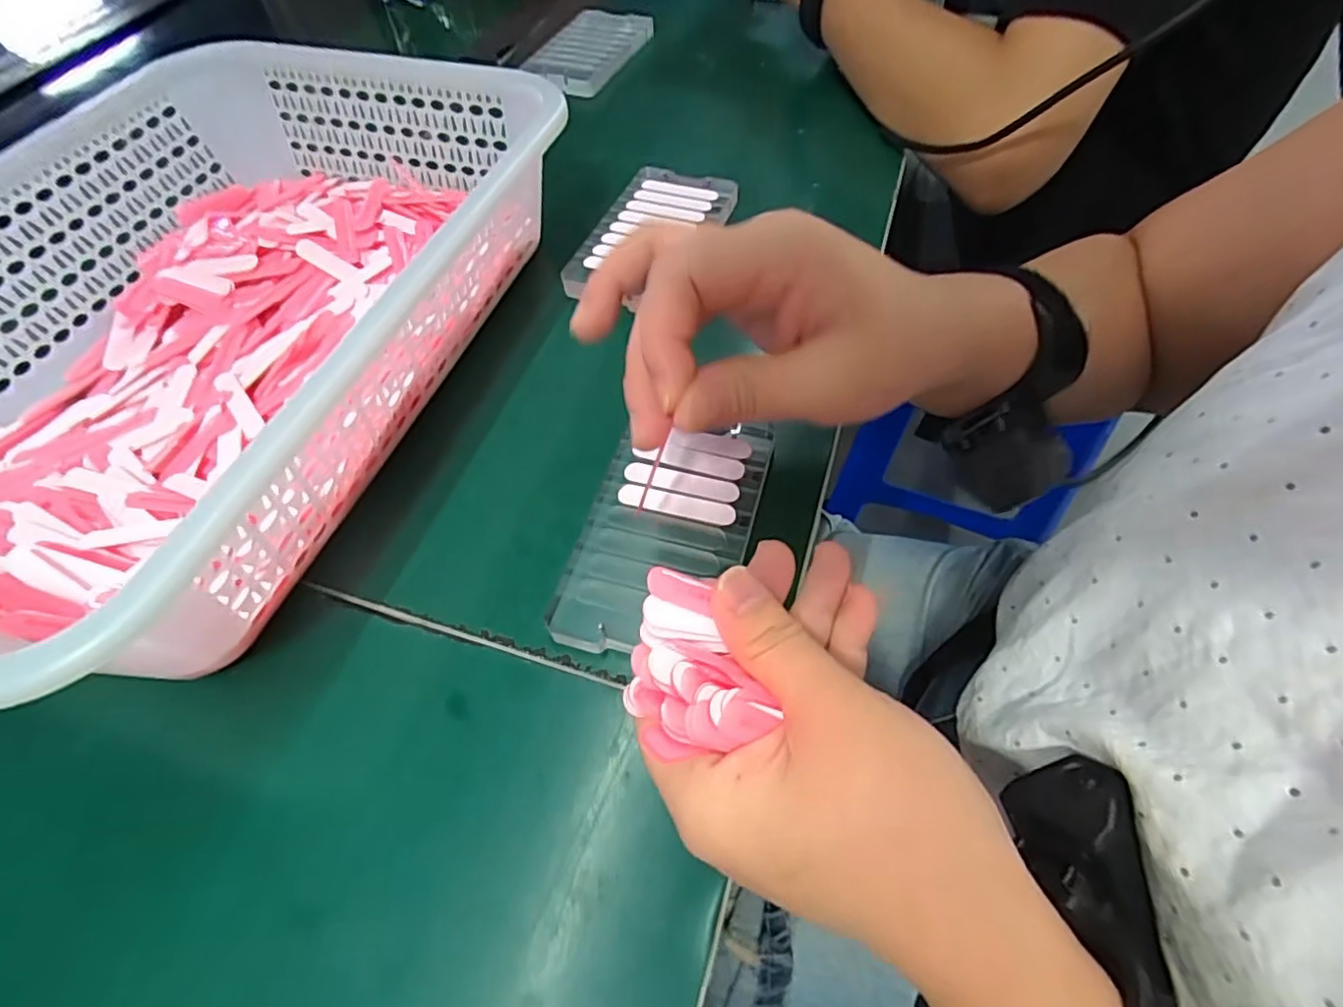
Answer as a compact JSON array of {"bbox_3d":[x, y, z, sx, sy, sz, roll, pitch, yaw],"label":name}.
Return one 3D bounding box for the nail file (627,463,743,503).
[{"bbox_3d":[0.004,-0.010,0.271,0.051,0.004,0.011,11,65,9],"label":"nail file"}]

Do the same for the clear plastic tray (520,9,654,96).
[{"bbox_3d":[-0.070,-0.382,0.520,0.070,0.019,0.120,19,61,17],"label":"clear plastic tray"}]

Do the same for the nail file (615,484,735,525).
[{"bbox_3d":[0.002,0.000,0.264,0.051,0.004,0.011,10,58,11],"label":"nail file"}]

